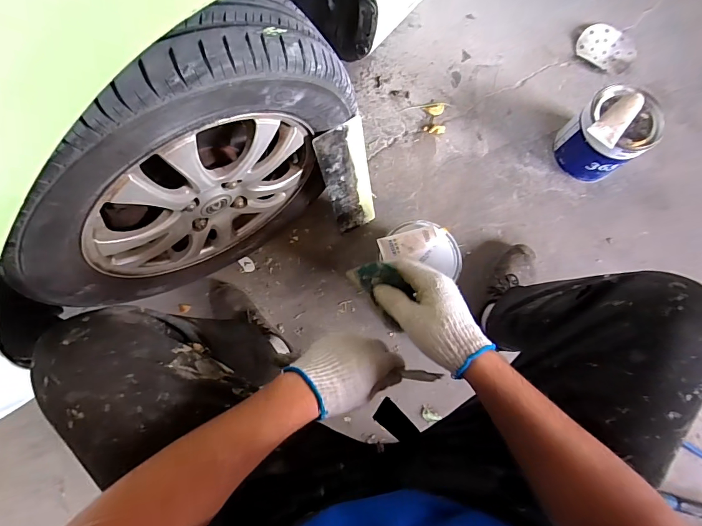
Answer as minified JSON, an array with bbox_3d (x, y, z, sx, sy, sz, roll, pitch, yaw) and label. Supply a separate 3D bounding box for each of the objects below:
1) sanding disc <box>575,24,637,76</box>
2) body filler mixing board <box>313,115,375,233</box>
[{"bbox_3d":[0.674,-0.566,1.041,0.128,0.011,0.143,-44,83,-8],"label":"sanding disc"},{"bbox_3d":[-0.002,-0.148,0.754,0.089,0.292,0.008,-31,65,-7],"label":"body filler mixing board"}]

